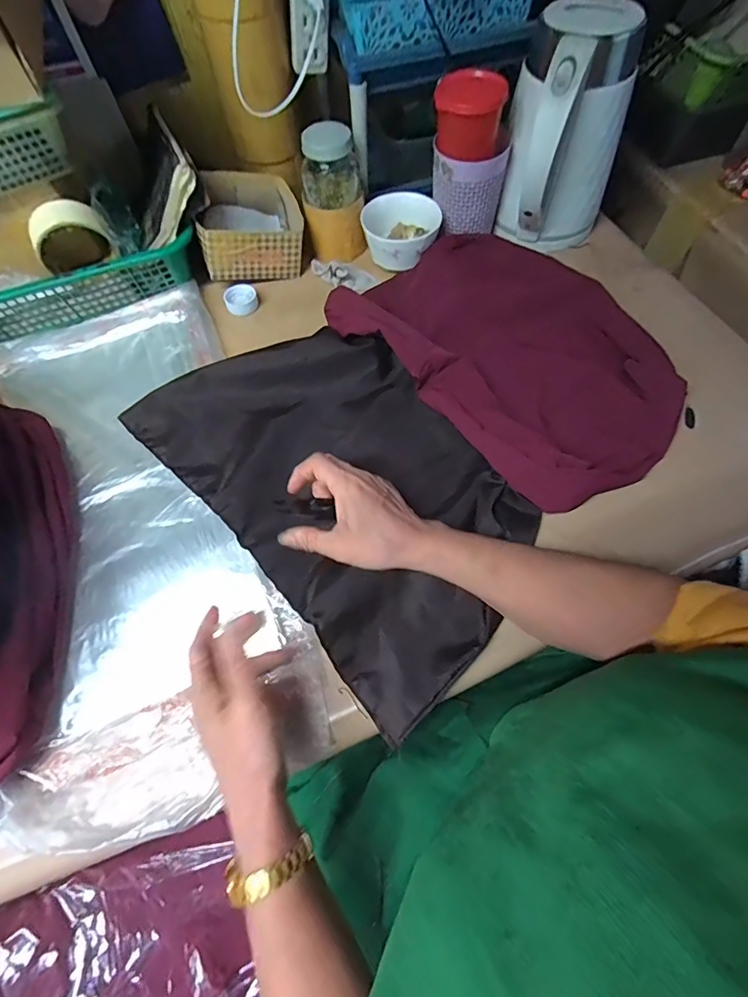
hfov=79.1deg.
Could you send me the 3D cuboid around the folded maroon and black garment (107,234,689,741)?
[{"bbox_3d":[0.058,-0.097,0.479,0.483,0.057,0.405,-40,69,-16],"label":"folded maroon and black garment"}]

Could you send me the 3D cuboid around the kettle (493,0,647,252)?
[{"bbox_3d":[0.223,-0.416,0.541,0.134,0.207,0.157,19,66,11],"label":"kettle"}]

